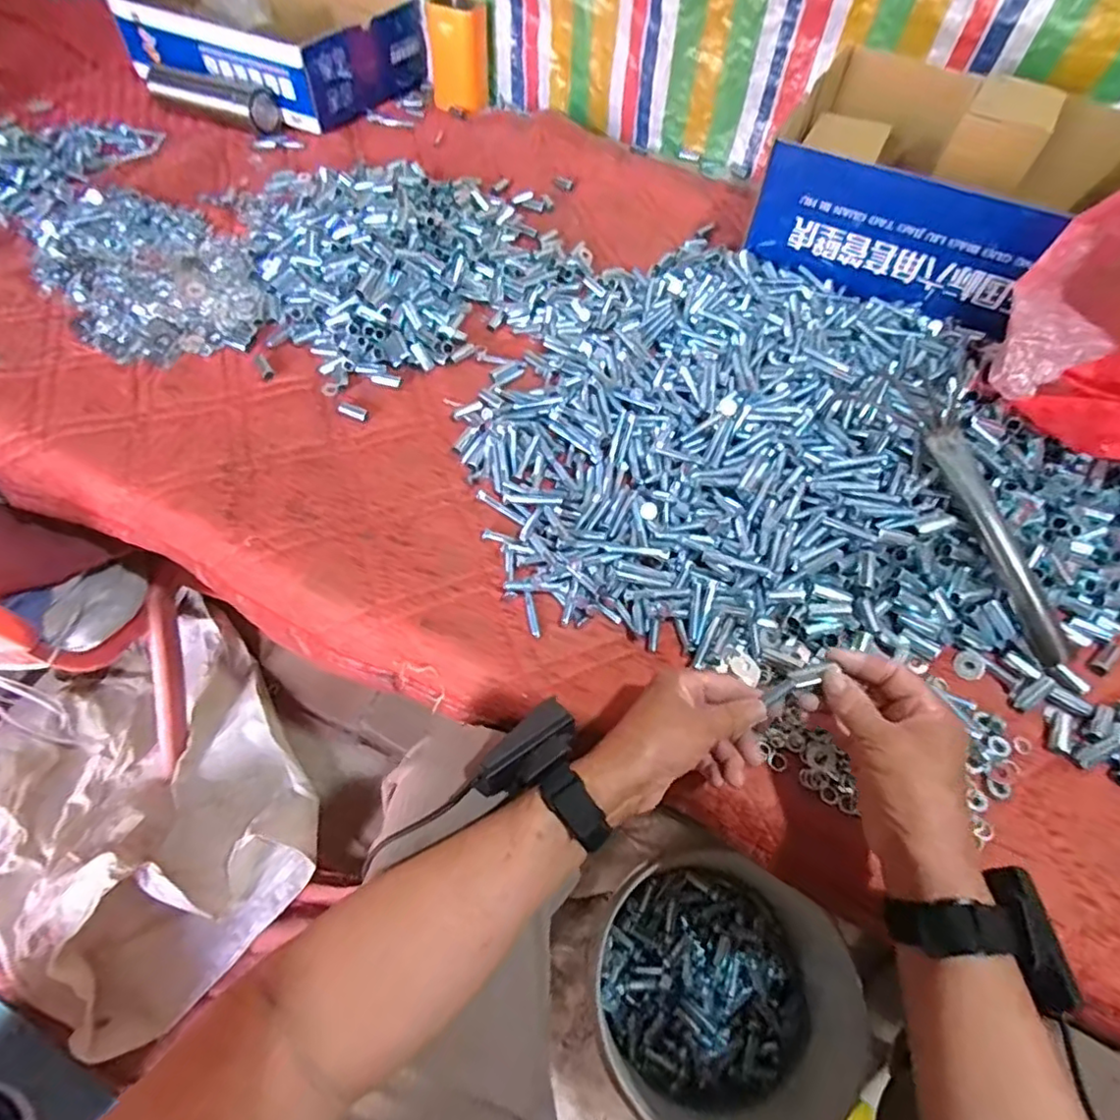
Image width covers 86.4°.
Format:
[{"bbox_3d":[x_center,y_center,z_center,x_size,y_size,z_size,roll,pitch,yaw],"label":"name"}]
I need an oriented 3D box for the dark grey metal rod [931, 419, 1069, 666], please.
[{"bbox_3d":[0.377,-0.016,0.518,0.027,0.028,0.216,-14,76,-8],"label":"dark grey metal rod"}]

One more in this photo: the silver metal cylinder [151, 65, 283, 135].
[{"bbox_3d":[-0.583,-0.759,0.982,0.269,0.049,0.062,23,60,11],"label":"silver metal cylinder"}]

